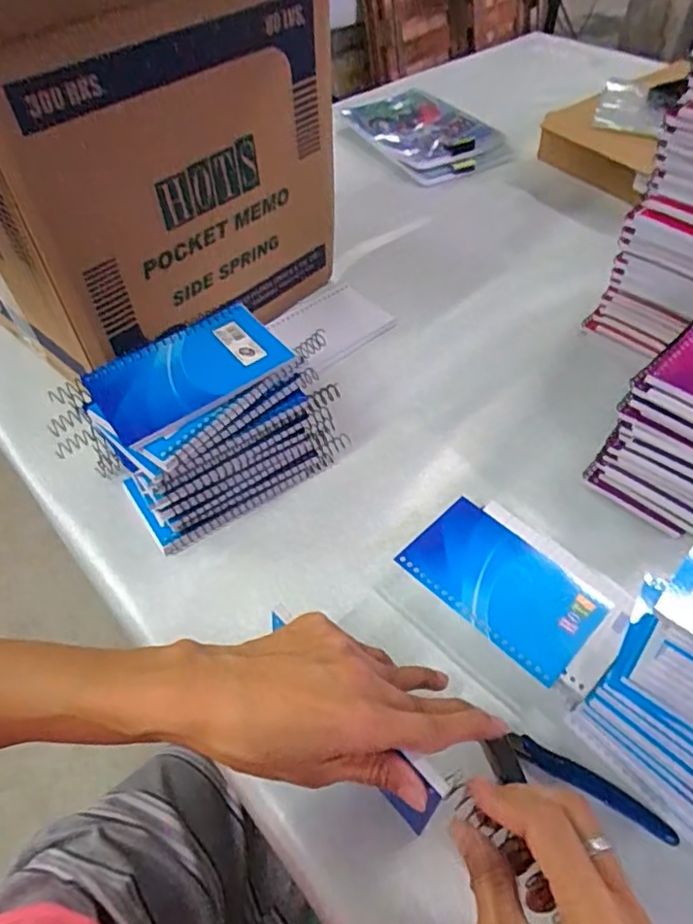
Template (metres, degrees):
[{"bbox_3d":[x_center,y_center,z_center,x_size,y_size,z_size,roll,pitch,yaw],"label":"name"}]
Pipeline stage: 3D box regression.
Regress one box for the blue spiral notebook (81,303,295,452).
[{"bbox_3d":[-0.108,-0.063,0.417,0.127,0.010,0.081,-30,55,-17],"label":"blue spiral notebook"}]

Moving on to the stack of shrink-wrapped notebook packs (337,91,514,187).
[{"bbox_3d":[0.103,-0.503,0.902,0.179,0.031,0.298,-19,52,-15],"label":"stack of shrink-wrapped notebook packs"}]

